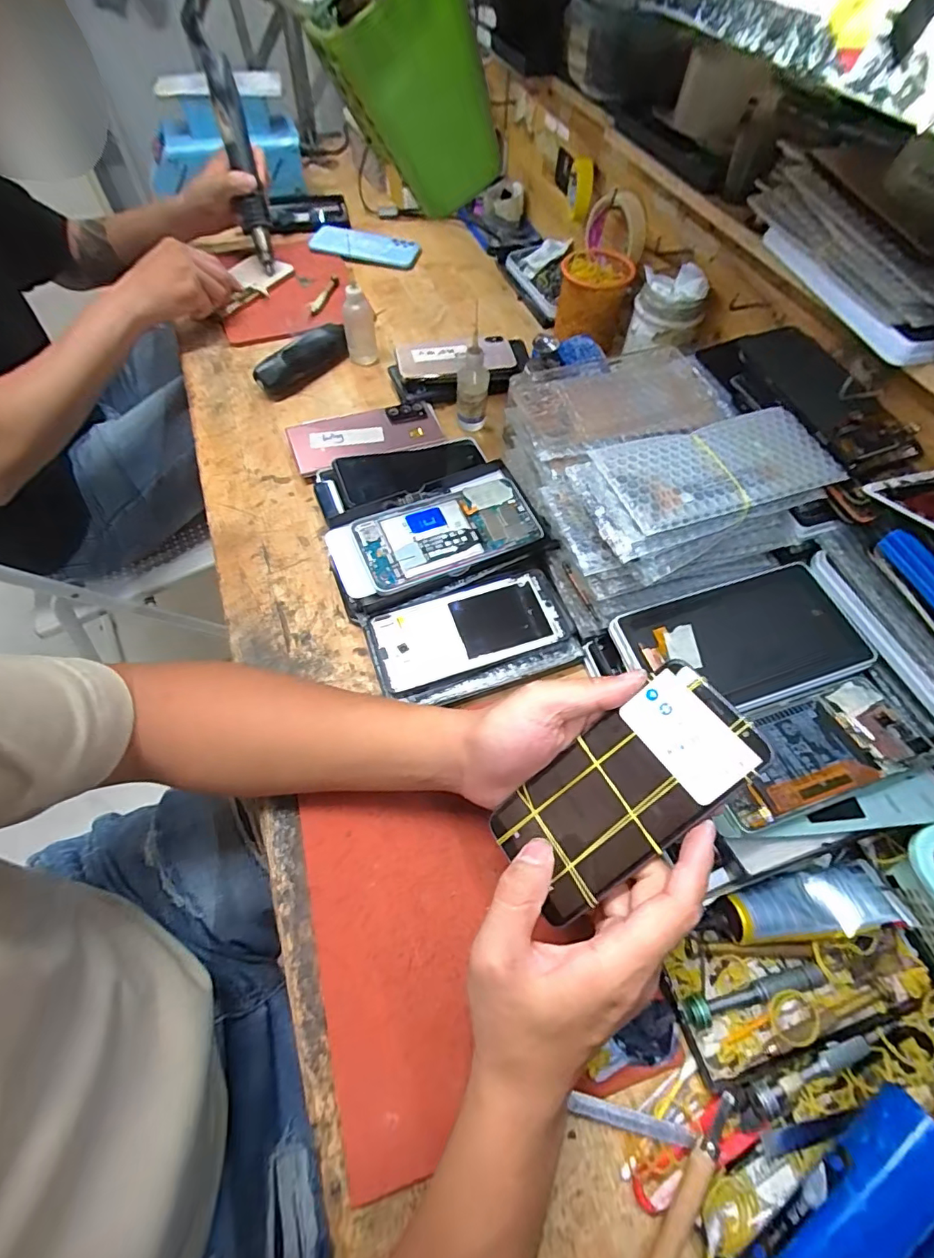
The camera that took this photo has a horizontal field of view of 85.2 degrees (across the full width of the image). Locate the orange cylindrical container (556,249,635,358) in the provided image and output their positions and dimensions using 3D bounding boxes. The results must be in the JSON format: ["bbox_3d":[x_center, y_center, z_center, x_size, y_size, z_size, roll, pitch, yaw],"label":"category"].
[{"bbox_3d":[0.161,-0.412,0.650,0.079,0.102,0.084,1,59,-2],"label":"orange cylindrical container"}]

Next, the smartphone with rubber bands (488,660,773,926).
[{"bbox_3d":[0.085,0.091,0.286,0.150,0.006,0.071,-44,58,9],"label":"smartphone with rubber bands"}]

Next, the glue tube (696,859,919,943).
[{"bbox_3d":[0.218,0.184,0.335,0.130,0.021,0.037,-7,60,-6],"label":"glue tube"}]

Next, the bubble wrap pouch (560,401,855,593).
[{"bbox_3d":[0.178,-0.112,0.371,0.182,0.016,0.097,-19,62,-13],"label":"bubble wrap pouch"}]

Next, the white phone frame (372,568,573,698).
[{"bbox_3d":[0.004,-0.001,0.431,0.162,0.008,0.073,-18,62,-12],"label":"white phone frame"}]

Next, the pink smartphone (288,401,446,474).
[{"bbox_3d":[-0.112,-0.217,0.566,0.164,0.012,0.081,-17,61,-12],"label":"pink smartphone"}]

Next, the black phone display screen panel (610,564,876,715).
[{"bbox_3d":[0.212,0.010,0.396,0.173,0.015,0.098,-16,64,-9],"label":"black phone display screen panel"}]

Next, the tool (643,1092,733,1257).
[{"bbox_3d":[0.107,0.313,0.265,0.013,0.014,0.132,31,63,16],"label":"tool"}]

